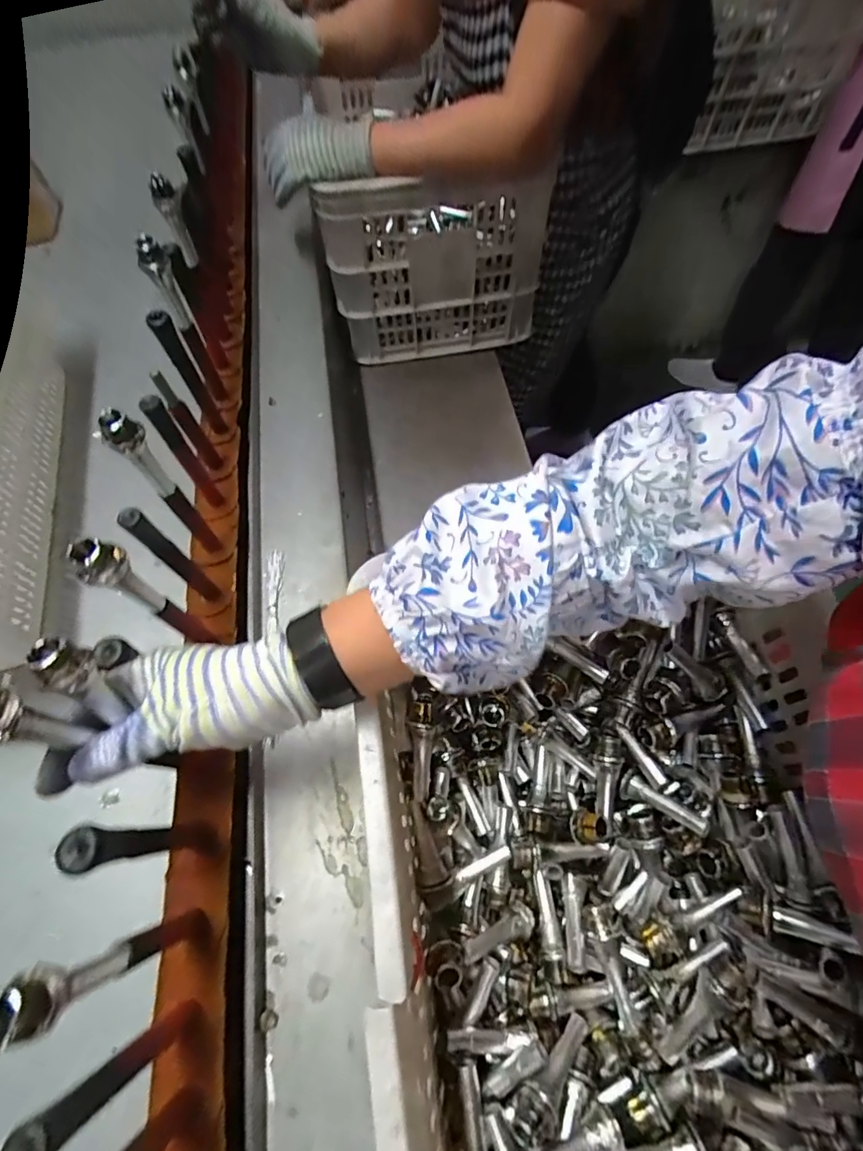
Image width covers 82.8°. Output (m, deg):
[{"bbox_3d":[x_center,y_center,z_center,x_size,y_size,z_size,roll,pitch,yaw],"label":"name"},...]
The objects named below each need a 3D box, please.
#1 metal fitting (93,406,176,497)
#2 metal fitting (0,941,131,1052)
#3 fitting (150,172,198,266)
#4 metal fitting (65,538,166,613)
[{"bbox_3d":[-0.218,-0.088,0.369,0.026,0.081,0.017,-30,63,-14],"label":"metal fitting"},{"bbox_3d":[-0.168,0.192,0.227,0.019,0.084,0.025,-17,61,-7],"label":"metal fitting"},{"bbox_3d":[-0.276,-0.387,0.536,0.029,0.083,0.024,37,68,20],"label":"fitting"},{"bbox_3d":[-0.206,0.005,0.328,0.019,0.085,0.027,33,66,19],"label":"metal fitting"}]

